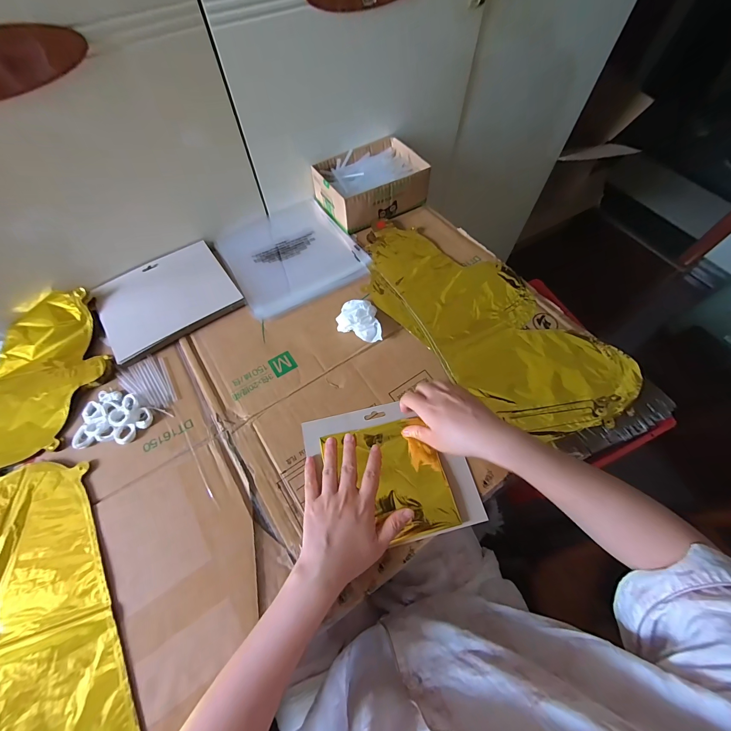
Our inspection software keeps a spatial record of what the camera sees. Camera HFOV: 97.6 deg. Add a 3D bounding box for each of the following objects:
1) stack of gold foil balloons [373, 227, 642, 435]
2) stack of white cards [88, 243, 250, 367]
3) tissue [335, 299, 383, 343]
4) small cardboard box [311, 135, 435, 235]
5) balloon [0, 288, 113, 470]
[{"bbox_3d":[0.170,-0.077,0.497,0.200,0.019,0.450,-38,69,-17],"label":"stack of gold foil balloons"},{"bbox_3d":[-0.309,-0.109,0.504,0.196,0.011,0.162,-30,67,-14],"label":"stack of white cards"},{"bbox_3d":[-0.004,-0.067,0.476,0.068,0.028,0.049,20,65,10],"label":"tissue"},{"bbox_3d":[0.010,-0.339,0.593,0.182,0.062,0.133,-30,67,-14],"label":"small cardboard box"},{"bbox_3d":[-0.556,0.061,0.410,0.405,0.022,0.219,-25,65,-12],"label":"balloon"}]

